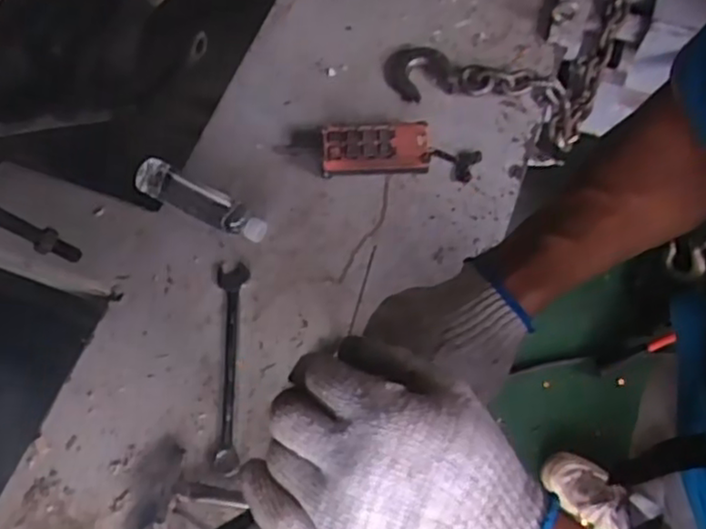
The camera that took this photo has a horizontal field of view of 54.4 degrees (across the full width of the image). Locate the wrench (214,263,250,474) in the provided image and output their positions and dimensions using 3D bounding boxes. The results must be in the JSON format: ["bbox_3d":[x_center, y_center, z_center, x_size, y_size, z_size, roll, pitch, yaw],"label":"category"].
[{"bbox_3d":[-0.166,0.134,0.939,0.043,0.016,0.291,-3,67,0],"label":"wrench"}]

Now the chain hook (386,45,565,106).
[{"bbox_3d":[0.199,-0.306,1.114,0.288,0.029,0.104,0,67,2],"label":"chain hook"}]

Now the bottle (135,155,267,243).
[{"bbox_3d":[-0.226,-0.096,1.021,0.219,0.049,0.059,22,69,11],"label":"bottle"}]

